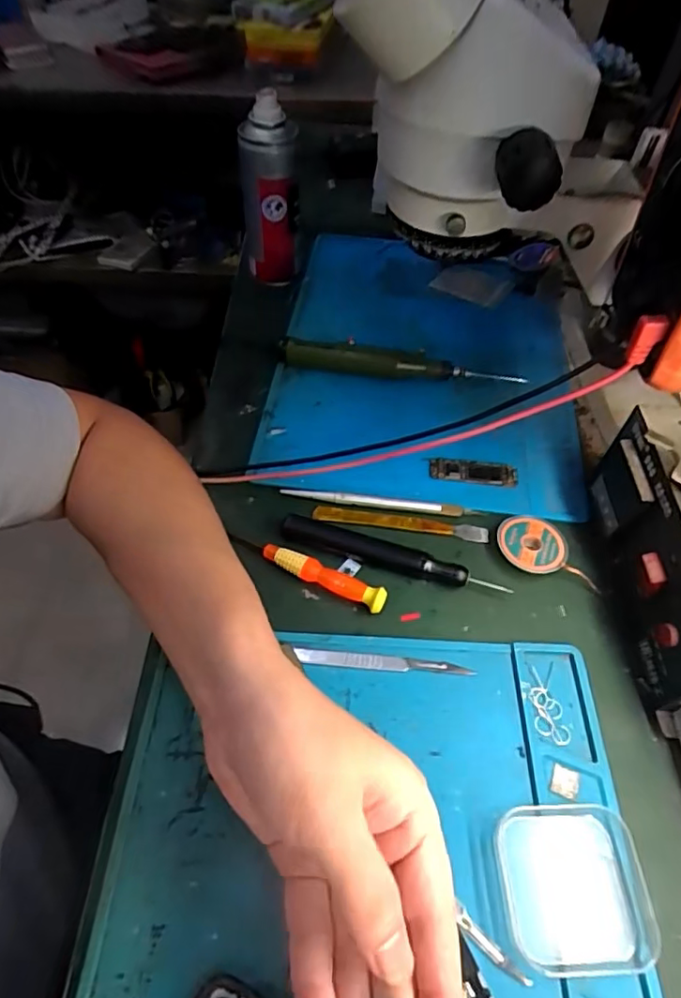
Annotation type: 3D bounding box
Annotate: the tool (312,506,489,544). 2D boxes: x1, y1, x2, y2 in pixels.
[{"bbox_3d":[0.042,0.017,0.386,0.121,0.007,0.012,6,53,2],"label":"tool"}]

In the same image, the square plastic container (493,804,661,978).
[{"bbox_3d":[0.108,0.180,0.258,0.062,0.016,0.063,0,53,-3],"label":"square plastic container"}]

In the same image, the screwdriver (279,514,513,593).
[{"bbox_3d":[0.032,0.038,0.363,0.148,0.011,0.016,15,54,9],"label":"screwdriver"}]

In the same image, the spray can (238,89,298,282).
[{"bbox_3d":[-0.064,-0.273,0.509,0.047,0.152,0.047,1,53,-2],"label":"spray can"}]

